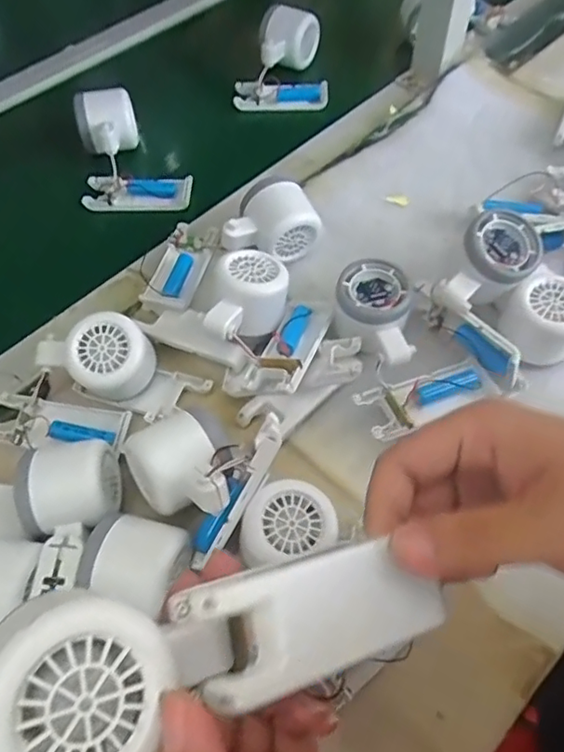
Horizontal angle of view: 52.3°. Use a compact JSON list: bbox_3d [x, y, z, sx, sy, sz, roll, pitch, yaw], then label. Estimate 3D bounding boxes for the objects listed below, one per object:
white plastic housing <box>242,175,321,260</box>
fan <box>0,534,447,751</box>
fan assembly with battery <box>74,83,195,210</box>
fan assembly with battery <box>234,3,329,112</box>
[{"bbox_3d":[-0.001,-0.133,0.503,0.066,0.053,0.062,-14,59,-8],"label":"white plastic housing"},{"bbox_3d":[-0.017,0.093,0.195,0.150,0.039,0.052,-7,57,-22],"label":"fan"},{"bbox_3d":[-0.150,-0.224,0.574,0.102,0.059,0.123,-9,59,-5],"label":"fan assembly with battery"},{"bbox_3d":[0.001,-0.360,0.650,0.102,0.063,0.107,4,59,3],"label":"fan assembly with battery"}]

